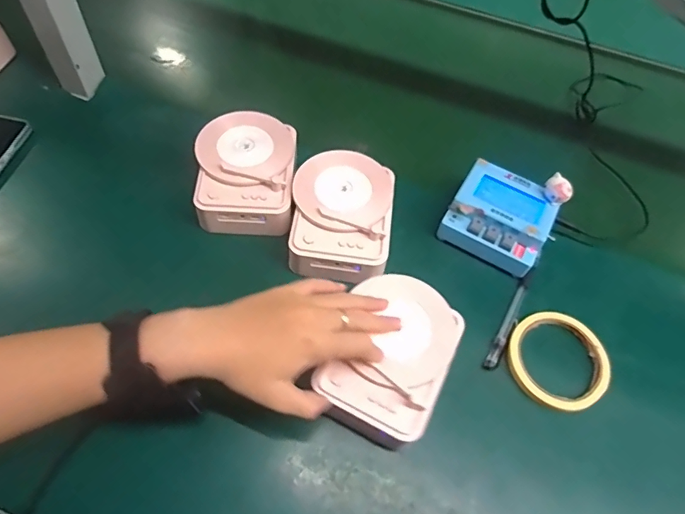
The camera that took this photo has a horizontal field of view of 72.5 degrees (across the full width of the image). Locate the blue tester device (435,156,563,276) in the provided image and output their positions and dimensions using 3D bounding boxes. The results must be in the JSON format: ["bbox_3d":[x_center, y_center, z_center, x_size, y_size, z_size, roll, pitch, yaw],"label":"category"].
[{"bbox_3d":[0.169,-0.039,0.510,0.106,0.058,0.099,28,57,17],"label":"blue tester device"}]

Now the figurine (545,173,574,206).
[{"bbox_3d":[0.229,-0.071,0.494,0.027,0.027,0.019,28,57,18],"label":"figurine"}]

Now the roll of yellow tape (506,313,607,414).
[{"bbox_3d":[0.206,0.098,0.447,0.092,0.015,0.091,1,53,-1],"label":"roll of yellow tape"}]

